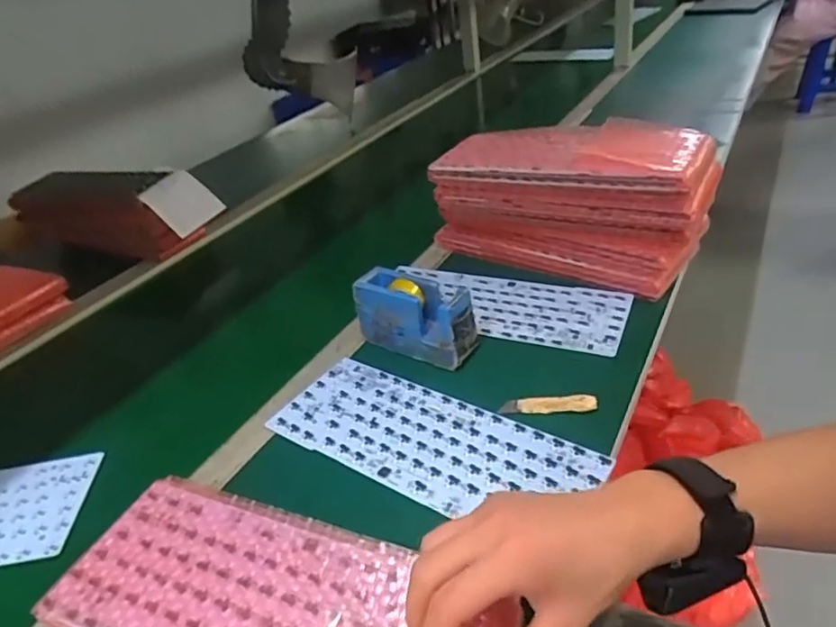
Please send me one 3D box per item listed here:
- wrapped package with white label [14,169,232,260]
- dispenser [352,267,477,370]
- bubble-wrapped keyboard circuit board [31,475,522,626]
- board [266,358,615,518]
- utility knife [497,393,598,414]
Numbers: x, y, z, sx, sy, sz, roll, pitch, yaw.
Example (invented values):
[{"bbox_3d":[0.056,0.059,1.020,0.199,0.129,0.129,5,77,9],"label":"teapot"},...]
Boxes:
[{"bbox_3d":[-0.501,-0.177,0.991,0.330,0.128,0.103,1,35,16],"label":"wrapped package with white label"},{"bbox_3d":[-0.003,0.003,0.658,0.134,0.077,0.046,14,40,31],"label":"dispenser"},{"bbox_3d":[-0.099,0.203,0.415,0.319,0.026,0.133,6,35,21],"label":"bubble-wrapped keyboard circuit board"},{"bbox_3d":[0.006,0.117,0.557,0.300,0.008,0.118,16,41,33],"label":"board"},{"bbox_3d":[0.125,0.086,0.572,0.090,0.008,0.018,-6,33,5],"label":"utility knife"}]

